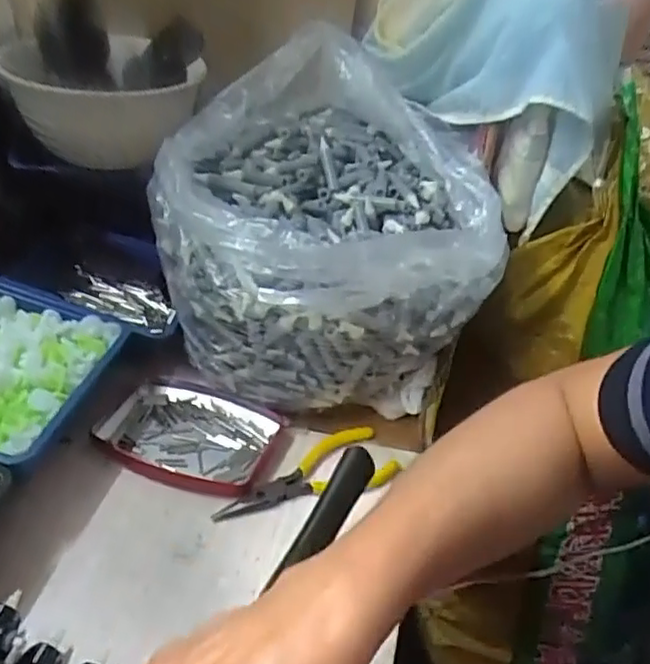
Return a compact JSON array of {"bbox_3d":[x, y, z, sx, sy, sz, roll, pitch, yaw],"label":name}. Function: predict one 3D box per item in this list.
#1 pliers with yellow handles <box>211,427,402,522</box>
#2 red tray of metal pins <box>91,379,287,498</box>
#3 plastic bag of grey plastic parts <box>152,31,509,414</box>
[{"bbox_3d":[-0.015,0.092,0.447,0.129,0.009,0.049,-8,38,-19],"label":"pliers with yellow handles"},{"bbox_3d":[-0.100,0.073,0.467,0.127,0.018,0.087,14,36,11],"label":"red tray of metal pins"},{"bbox_3d":[0.010,-0.074,0.508,0.249,0.201,0.242,21,38,20],"label":"plastic bag of grey plastic parts"}]

